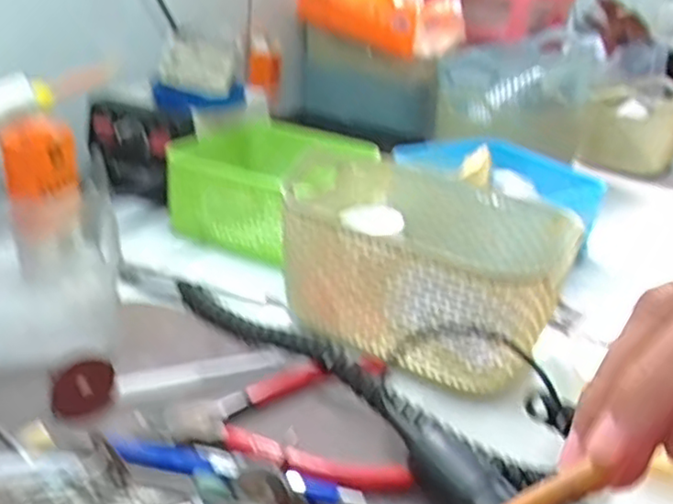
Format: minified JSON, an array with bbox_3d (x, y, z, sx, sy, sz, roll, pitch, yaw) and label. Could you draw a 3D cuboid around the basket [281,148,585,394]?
[{"bbox_3d":[0.045,0.007,0.421,0.181,0.078,0.120,21,30,26],"label":"basket"}]

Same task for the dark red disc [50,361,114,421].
[{"bbox_3d":[-0.120,0.065,0.320,0.004,0.024,0.032,-23,8,45],"label":"dark red disc"}]

